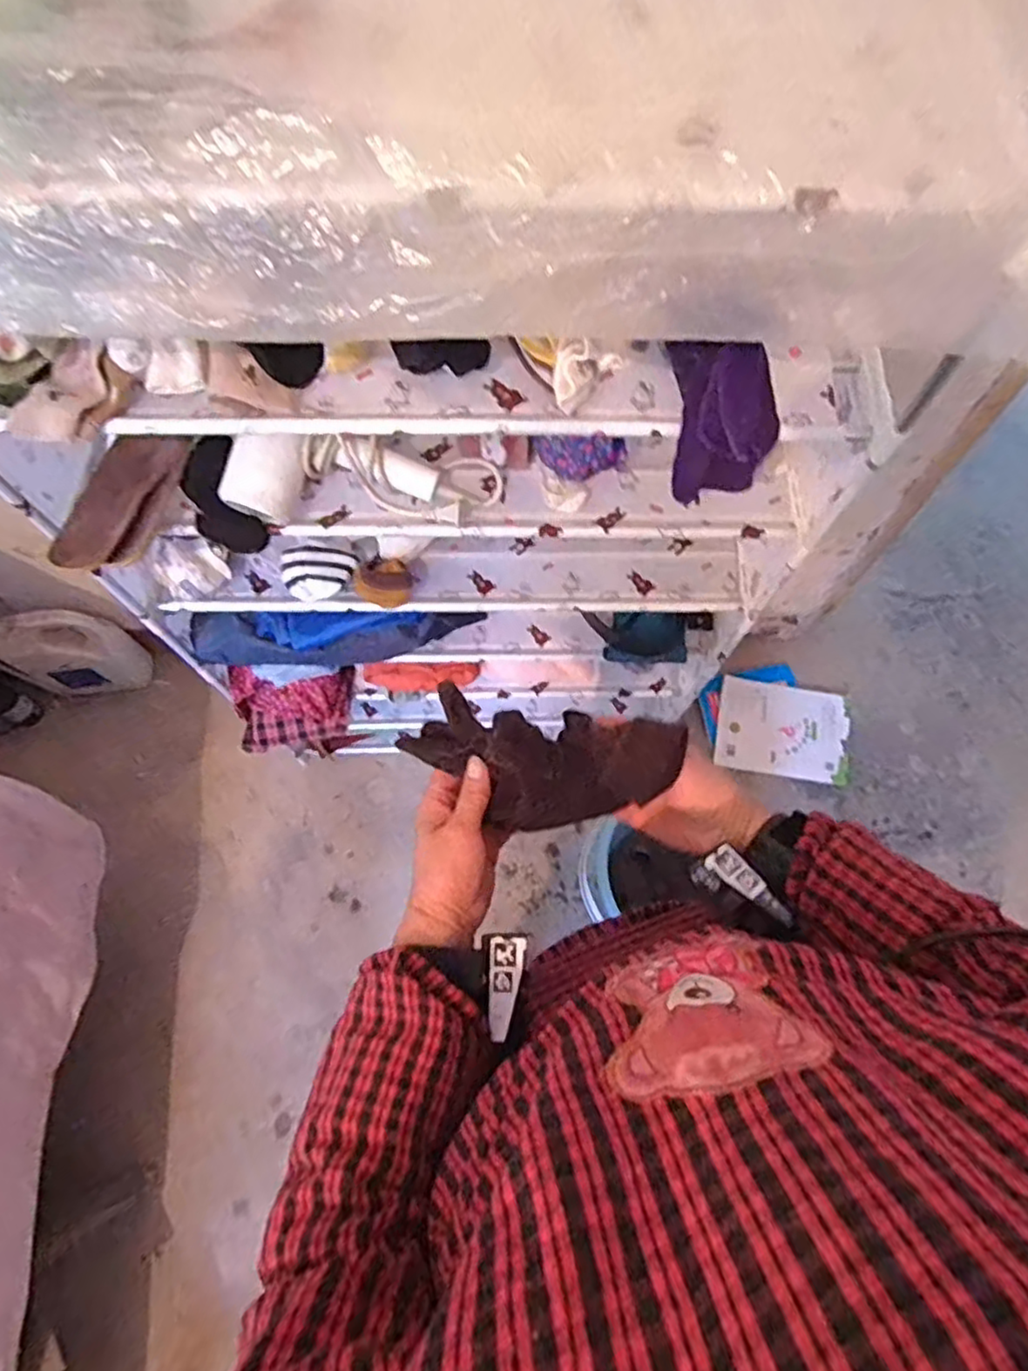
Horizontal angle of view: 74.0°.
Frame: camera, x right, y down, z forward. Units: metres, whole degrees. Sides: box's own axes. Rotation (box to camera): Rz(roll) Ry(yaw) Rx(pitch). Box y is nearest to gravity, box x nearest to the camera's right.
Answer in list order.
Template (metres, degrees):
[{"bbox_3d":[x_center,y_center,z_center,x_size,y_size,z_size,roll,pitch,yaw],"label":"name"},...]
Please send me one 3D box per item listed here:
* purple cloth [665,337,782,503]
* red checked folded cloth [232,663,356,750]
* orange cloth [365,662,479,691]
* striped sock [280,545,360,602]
[{"bbox_3d":[0.176,-0.226,0.568,0.083,0.105,0.091,-4,67,-1],"label":"purple cloth"},{"bbox_3d":[-0.364,0.039,1.128,0.192,0.144,0.057,0,22,-5],"label":"red checked folded cloth"},{"bbox_3d":[-0.147,-0.016,1.100,0.178,0.077,0.025,-6,67,-3],"label":"orange cloth"},{"bbox_3d":[-0.244,-0.147,0.857,0.098,0.046,0.058,-12,67,-5],"label":"striped sock"}]

